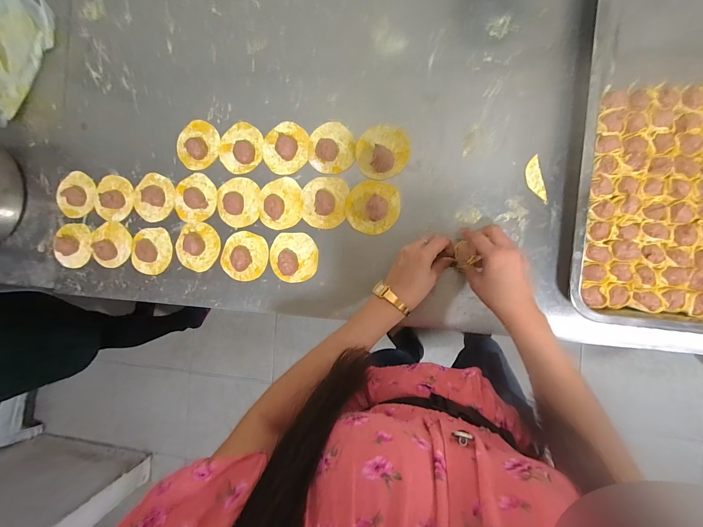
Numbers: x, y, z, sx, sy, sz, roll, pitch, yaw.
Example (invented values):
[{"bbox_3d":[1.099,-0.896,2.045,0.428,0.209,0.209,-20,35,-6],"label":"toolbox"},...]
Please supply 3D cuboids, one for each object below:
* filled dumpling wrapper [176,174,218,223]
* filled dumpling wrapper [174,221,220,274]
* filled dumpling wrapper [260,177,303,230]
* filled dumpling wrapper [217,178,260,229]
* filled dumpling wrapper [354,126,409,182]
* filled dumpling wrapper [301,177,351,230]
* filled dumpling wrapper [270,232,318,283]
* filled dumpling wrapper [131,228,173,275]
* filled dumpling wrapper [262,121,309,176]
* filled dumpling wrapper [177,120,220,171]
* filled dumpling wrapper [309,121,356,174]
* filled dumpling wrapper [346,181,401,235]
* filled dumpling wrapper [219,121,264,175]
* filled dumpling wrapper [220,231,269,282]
[{"bbox_3d":[-0.276,-0.115,0.550,0.078,0.013,0.081,0,90,9],"label":"filled dumpling wrapper"},{"bbox_3d":[-0.269,-0.030,0.546,0.079,0.016,0.080,22,94,8],"label":"filled dumpling wrapper"},{"bbox_3d":[-0.119,-0.100,0.520,0.072,0.025,0.084,0,90,9],"label":"filled dumpling wrapper"},{"bbox_3d":[-0.194,-0.105,0.536,0.075,0.011,0.083,1,90,9],"label":"filled dumpling wrapper"},{"bbox_3d":[0.048,-0.174,0.488,0.081,0.023,0.082,5,91,9],"label":"filled dumpling wrapper"},{"bbox_3d":[-0.046,-0.100,0.506,0.075,0.021,0.083,8,92,9],"label":"filled dumpling wrapper"},{"bbox_3d":[-0.097,-0.010,0.513,0.078,0.021,0.079,1,90,9],"label":"filled dumpling wrapper"},{"bbox_3d":[-0.358,-0.022,0.566,0.076,0.006,0.081,1,91,9],"label":"filled dumpling wrapper"},{"bbox_3d":[-0.109,-0.192,0.523,0.079,0.016,0.080,0,90,9],"label":"filled dumpling wrapper"},{"bbox_3d":[-0.270,-0.207,0.551,0.077,0.014,0.082,0,90,9],"label":"filled dumpling wrapper"},{"bbox_3d":[-0.033,-0.188,0.501,0.076,0.026,0.081,0,90,9],"label":"filled dumpling wrapper"},{"bbox_3d":[0.032,-0.089,0.495,0.083,0.024,0.081,0,90,9],"label":"filled dumpling wrapper"},{"bbox_3d":[-0.189,-0.198,0.538,0.078,0.013,0.085,-2,90,9],"label":"filled dumpling wrapper"},{"bbox_3d":[-0.183,-0.012,0.528,0.082,0.022,0.081,0,90,9],"label":"filled dumpling wrapper"}]

